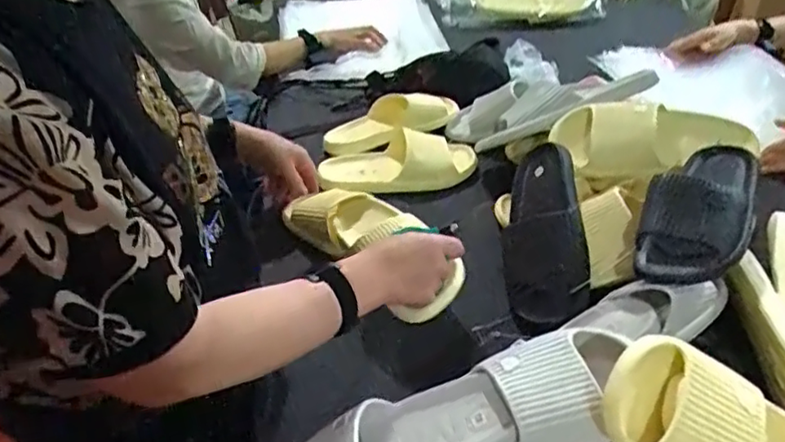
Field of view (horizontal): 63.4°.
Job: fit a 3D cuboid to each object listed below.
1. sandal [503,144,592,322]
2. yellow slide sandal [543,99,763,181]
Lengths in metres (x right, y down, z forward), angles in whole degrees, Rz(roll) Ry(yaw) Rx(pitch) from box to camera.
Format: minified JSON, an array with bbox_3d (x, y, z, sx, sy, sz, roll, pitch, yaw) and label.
[{"bbox_3d":[0.206,0.021,0.839,0.102,0.075,0.256,-18,51,30],"label":"sandal"},{"bbox_3d":[0.355,-0.118,0.860,0.263,0.082,0.107,1,38,3],"label":"yellow slide sandal"}]

